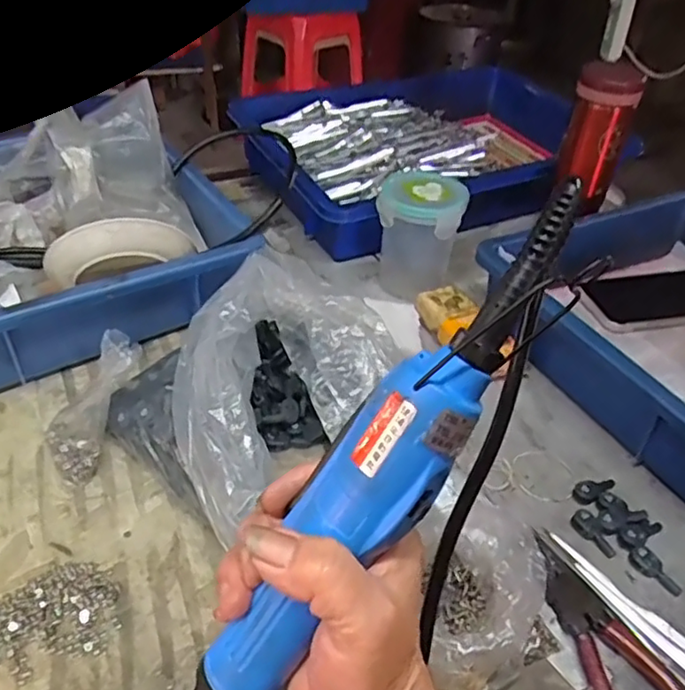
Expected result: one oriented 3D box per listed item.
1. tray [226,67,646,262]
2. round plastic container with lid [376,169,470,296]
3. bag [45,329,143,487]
[{"bbox_3d":[0.120,-0.236,0.782,0.464,0.082,0.295,-19,46,-25],"label":"tray"},{"bbox_3d":[0.072,-0.105,0.617,0.078,0.111,0.072,2,41,-2],"label":"round plastic container with lid"},{"bbox_3d":[-0.177,0.041,0.450,0.053,0.100,0.028,32,11,26],"label":"bag"}]

